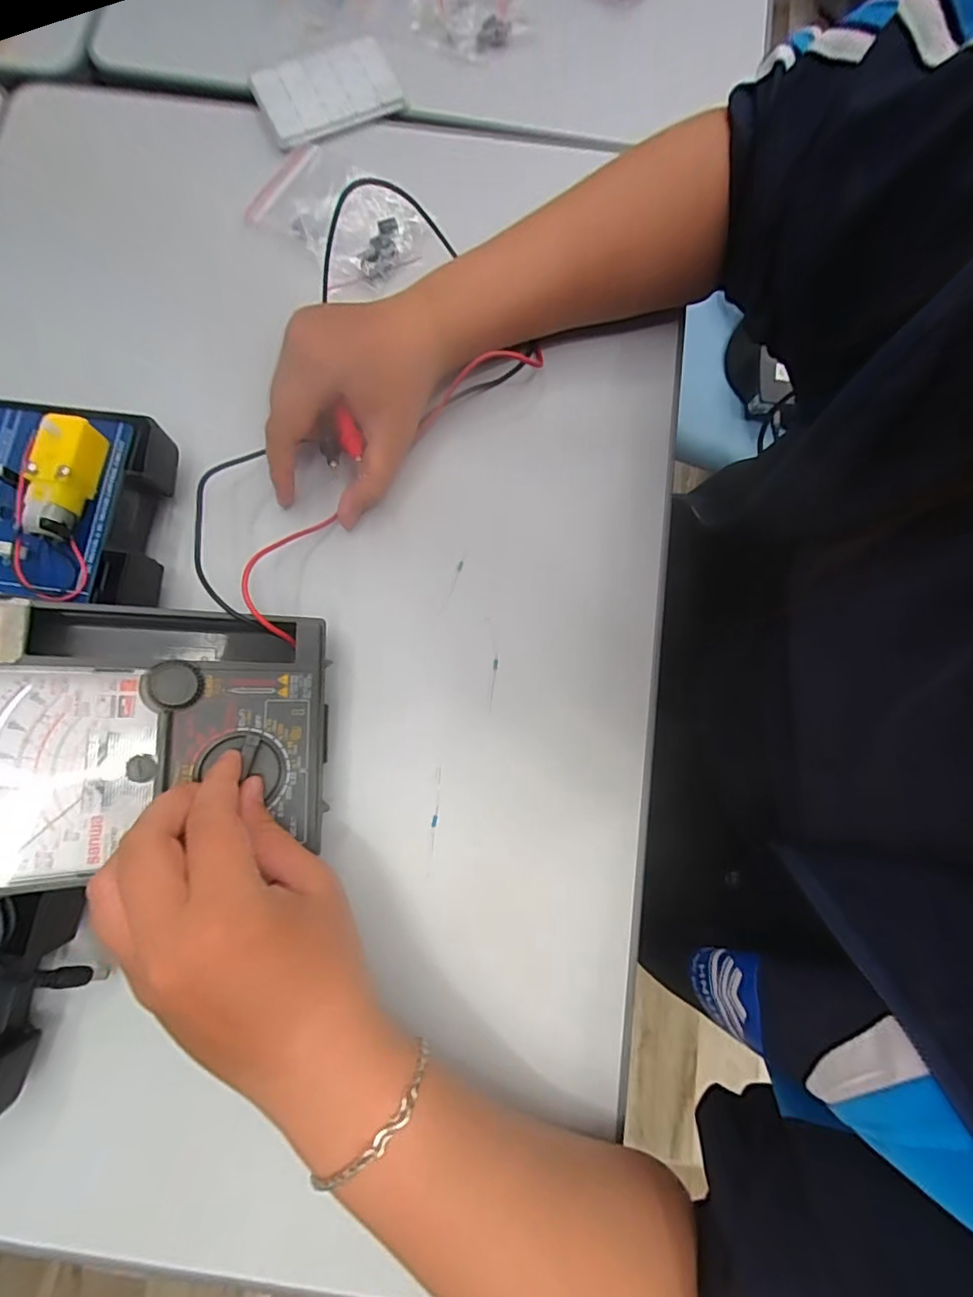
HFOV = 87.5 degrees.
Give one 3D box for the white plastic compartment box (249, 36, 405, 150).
[{"bbox_3d":[-0.114,-0.397,0.359,0.093,0.007,0.072,-26,80,-4],"label":"white plastic compartment box"}]

